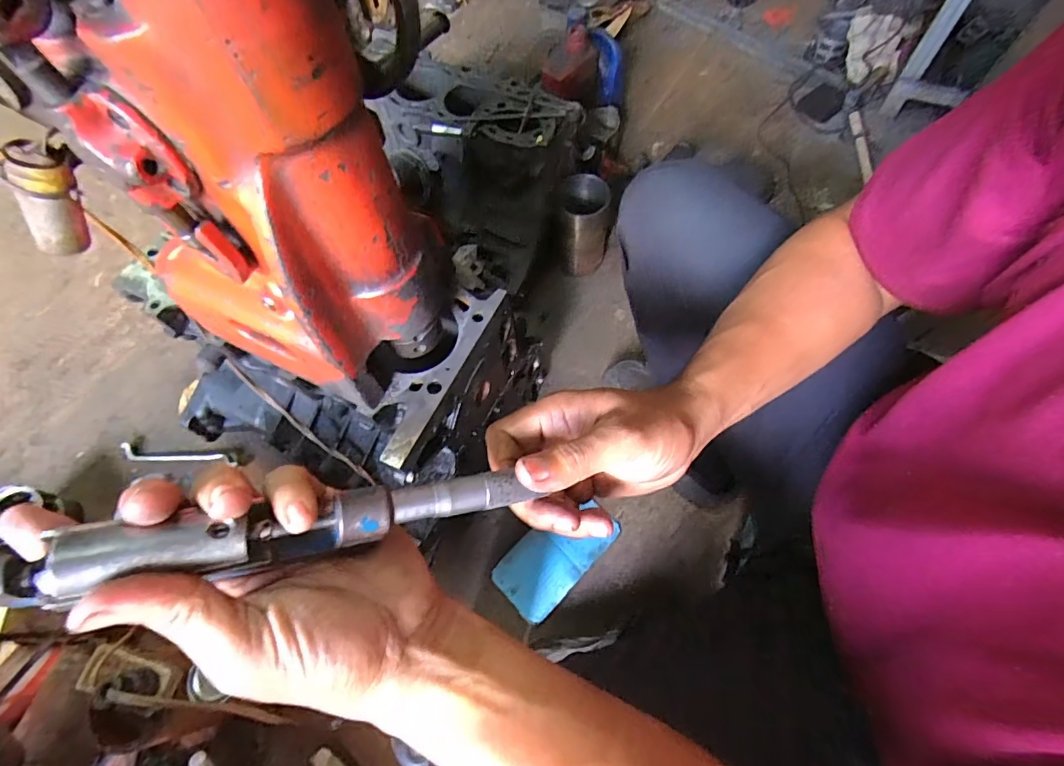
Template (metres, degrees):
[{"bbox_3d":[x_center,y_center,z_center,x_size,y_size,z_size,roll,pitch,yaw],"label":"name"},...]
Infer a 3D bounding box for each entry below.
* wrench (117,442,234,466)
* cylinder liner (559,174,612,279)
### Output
[{"bbox_3d":[-0.600,0.123,0.839,0.203,0.017,0.027,3,64,5],"label":"wrench"},{"bbox_3d":[0.097,-0.284,0.913,0.091,0.173,0.096,7,64,7],"label":"cylinder liner"}]

